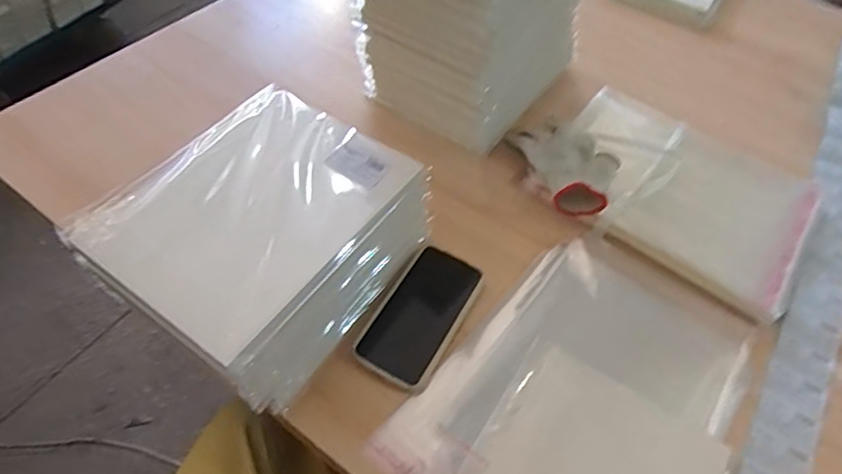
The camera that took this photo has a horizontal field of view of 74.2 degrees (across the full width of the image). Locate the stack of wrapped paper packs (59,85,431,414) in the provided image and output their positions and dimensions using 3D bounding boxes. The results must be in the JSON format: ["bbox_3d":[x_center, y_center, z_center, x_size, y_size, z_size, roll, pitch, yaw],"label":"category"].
[{"bbox_3d":[-0.153,0.005,0.565,0.217,0.145,0.260,29,56,17],"label":"stack of wrapped paper packs"}]

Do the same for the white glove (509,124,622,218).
[{"bbox_3d":[0.197,-0.101,0.717,0.118,0.054,0.174,-10,55,-10],"label":"white glove"}]

